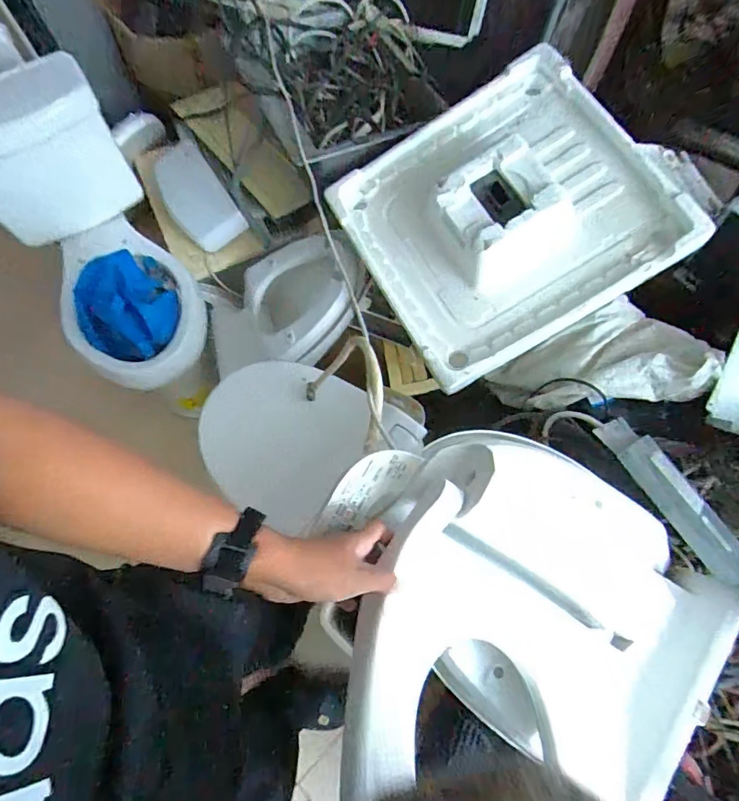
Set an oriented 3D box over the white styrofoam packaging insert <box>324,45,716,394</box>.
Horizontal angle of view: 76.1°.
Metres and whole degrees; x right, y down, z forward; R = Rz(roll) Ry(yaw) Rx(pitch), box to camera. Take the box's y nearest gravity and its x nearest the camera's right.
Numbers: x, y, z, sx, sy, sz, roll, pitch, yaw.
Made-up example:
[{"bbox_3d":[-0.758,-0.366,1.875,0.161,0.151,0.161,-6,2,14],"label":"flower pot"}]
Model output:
[{"bbox_3d":[0.281,-0.428,1.047,0.619,0.129,0.611,-30,72,9],"label":"white styrofoam packaging insert"}]

